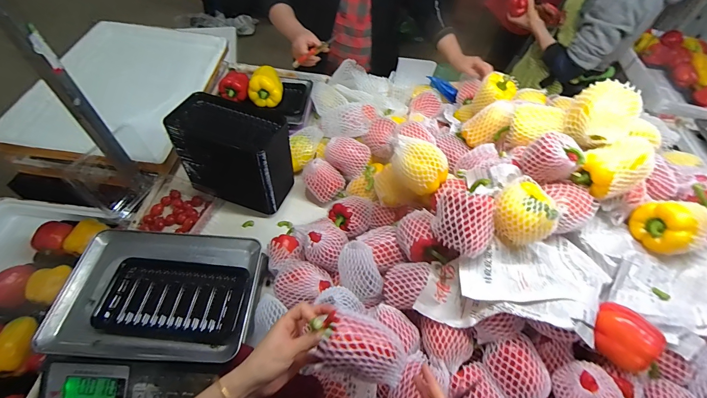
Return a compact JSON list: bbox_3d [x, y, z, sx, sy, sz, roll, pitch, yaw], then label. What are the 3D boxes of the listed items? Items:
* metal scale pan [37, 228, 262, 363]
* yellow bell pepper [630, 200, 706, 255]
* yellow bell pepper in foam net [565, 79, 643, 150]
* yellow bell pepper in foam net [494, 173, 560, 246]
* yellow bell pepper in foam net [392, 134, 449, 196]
[{"bbox_3d":[-0.346,0.163,0.606,0.318,0.038,0.234,3,54,-2],"label":"metal scale pan"},{"bbox_3d":[0.582,0.050,0.615,0.089,0.087,0.103,-21,59,-18],"label":"yellow bell pepper"},{"bbox_3d":[0.468,-0.164,0.623,0.113,0.087,0.112,-26,60,-20],"label":"yellow bell pepper in foam net"},{"bbox_3d":[0.297,0.022,0.577,0.092,0.094,0.098,2,55,-3],"label":"yellow bell pepper in foam net"},{"bbox_3d":[0.135,-0.070,0.683,0.120,0.074,0.079,20,56,10],"label":"yellow bell pepper in foam net"}]

